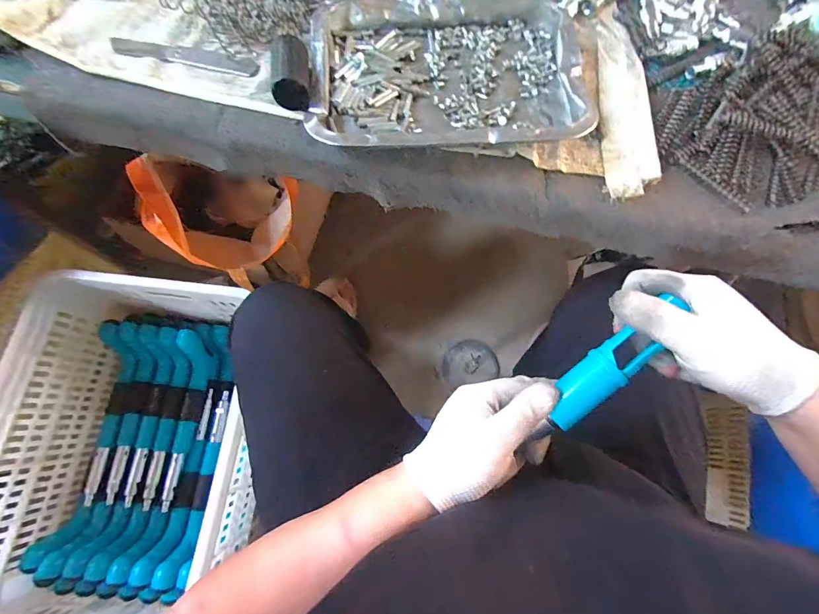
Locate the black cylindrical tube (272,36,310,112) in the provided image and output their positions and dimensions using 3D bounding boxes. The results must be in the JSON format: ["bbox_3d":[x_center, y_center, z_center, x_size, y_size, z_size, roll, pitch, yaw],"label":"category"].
[{"bbox_3d":[-0.110,-0.217,0.351,0.032,0.031,0.070,-9,74,-4],"label":"black cylindrical tube"}]

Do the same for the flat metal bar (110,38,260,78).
[{"bbox_3d":[-0.223,-0.249,0.376,0.149,0.005,0.025,12,74,2],"label":"flat metal bar"}]

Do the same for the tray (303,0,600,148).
[{"bbox_3d":[0.034,-0.225,0.354,0.244,0.031,0.186,-2,74,-2],"label":"tray"}]

